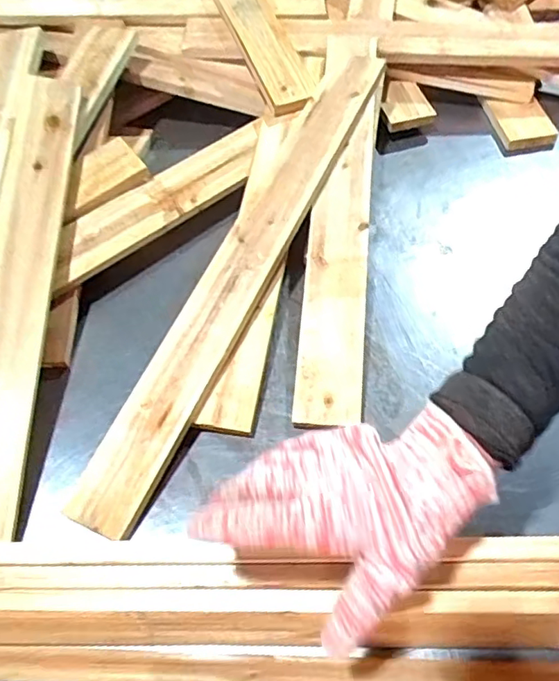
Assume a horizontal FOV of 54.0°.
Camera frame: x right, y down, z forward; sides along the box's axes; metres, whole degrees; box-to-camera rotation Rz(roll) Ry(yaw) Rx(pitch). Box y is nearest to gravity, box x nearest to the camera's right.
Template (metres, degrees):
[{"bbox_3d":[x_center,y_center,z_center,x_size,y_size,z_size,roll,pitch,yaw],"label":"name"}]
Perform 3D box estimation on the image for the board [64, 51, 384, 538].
[{"bbox_3d":[-0.025,-0.090,0.544,0.063,0.014,0.561,21,68,16],"label":"board"}]

